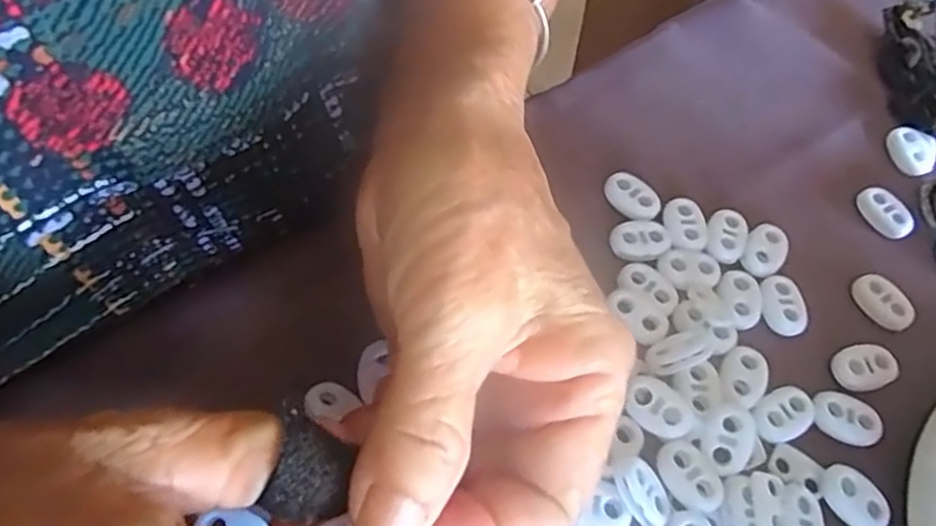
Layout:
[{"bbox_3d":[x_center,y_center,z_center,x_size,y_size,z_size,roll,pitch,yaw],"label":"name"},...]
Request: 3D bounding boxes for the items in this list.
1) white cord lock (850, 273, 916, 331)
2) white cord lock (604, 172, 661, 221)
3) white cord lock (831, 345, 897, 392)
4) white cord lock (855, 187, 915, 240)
[{"bbox_3d":[0.151,0.014,0.253,0.013,0.006,0.023,-25,67,-18],"label":"white cord lock"},{"bbox_3d":[0.062,-0.025,0.263,0.022,0.004,0.016,42,65,16],"label":"white cord lock"},{"bbox_3d":[0.136,0.035,0.237,0.021,0.004,0.016,-12,64,-12],"label":"white cord lock"},{"bbox_3d":[0.163,-0.020,0.275,0.012,0.007,0.023,-20,66,-16],"label":"white cord lock"}]

